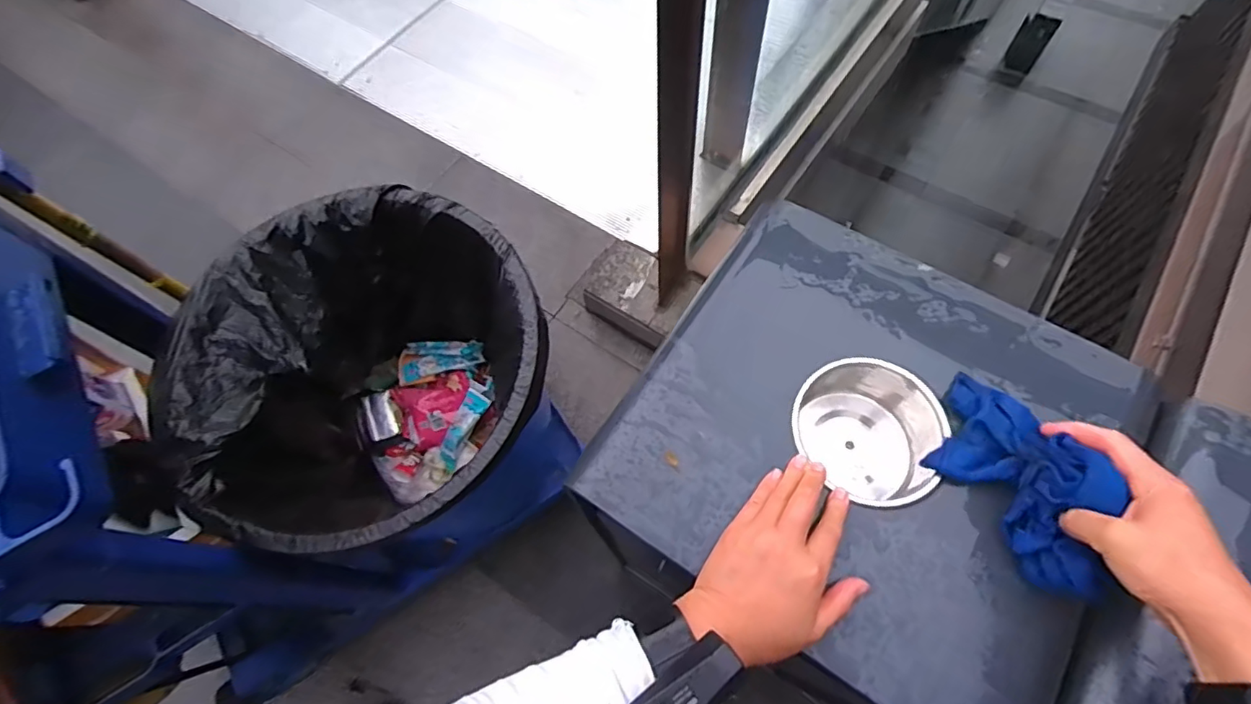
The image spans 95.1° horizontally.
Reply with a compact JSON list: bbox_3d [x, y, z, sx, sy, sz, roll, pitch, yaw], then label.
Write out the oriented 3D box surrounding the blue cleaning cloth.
[{"bbox_3d":[0.298,0.085,0.417,0.084,0.079,0.150,-33,69,-12],"label":"blue cleaning cloth"}]

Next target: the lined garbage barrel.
[{"bbox_3d":[-0.359,0.101,1.014,0.488,0.537,0.495,-1,66,2],"label":"lined garbage barrel"}]

